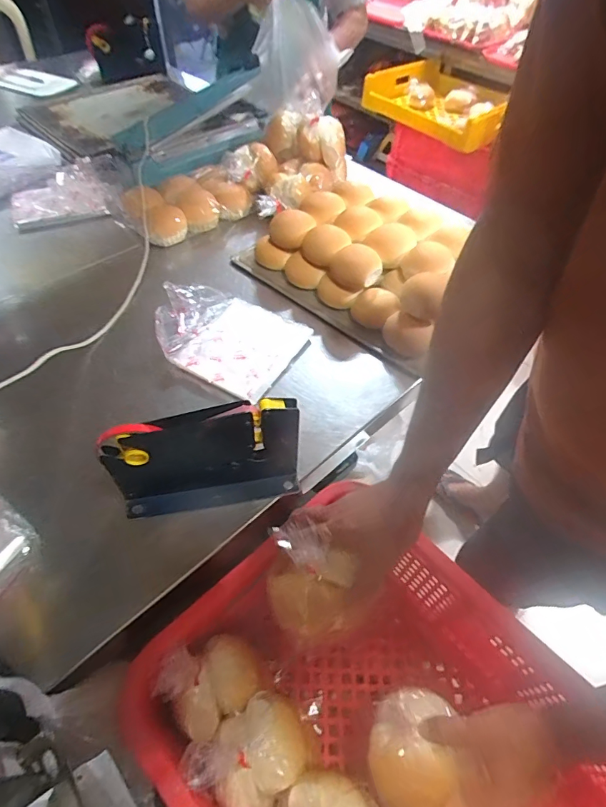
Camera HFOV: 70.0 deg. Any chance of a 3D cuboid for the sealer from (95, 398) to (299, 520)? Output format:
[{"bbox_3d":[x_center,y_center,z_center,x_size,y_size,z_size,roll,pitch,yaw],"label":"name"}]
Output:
[{"bbox_3d":[-0.113,0.066,0.503,0.214,0.143,0.045,-8,53,-9],"label":"sealer"}]

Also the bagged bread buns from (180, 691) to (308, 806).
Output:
[{"bbox_3d":[-0.046,0.347,0.429,0.095,0.088,0.107,32,58,20],"label":"bagged bread buns"}]

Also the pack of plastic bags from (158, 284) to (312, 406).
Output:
[{"bbox_3d":[-0.135,-0.127,0.704,0.254,0.056,0.184,26,56,16],"label":"pack of plastic bags"}]

